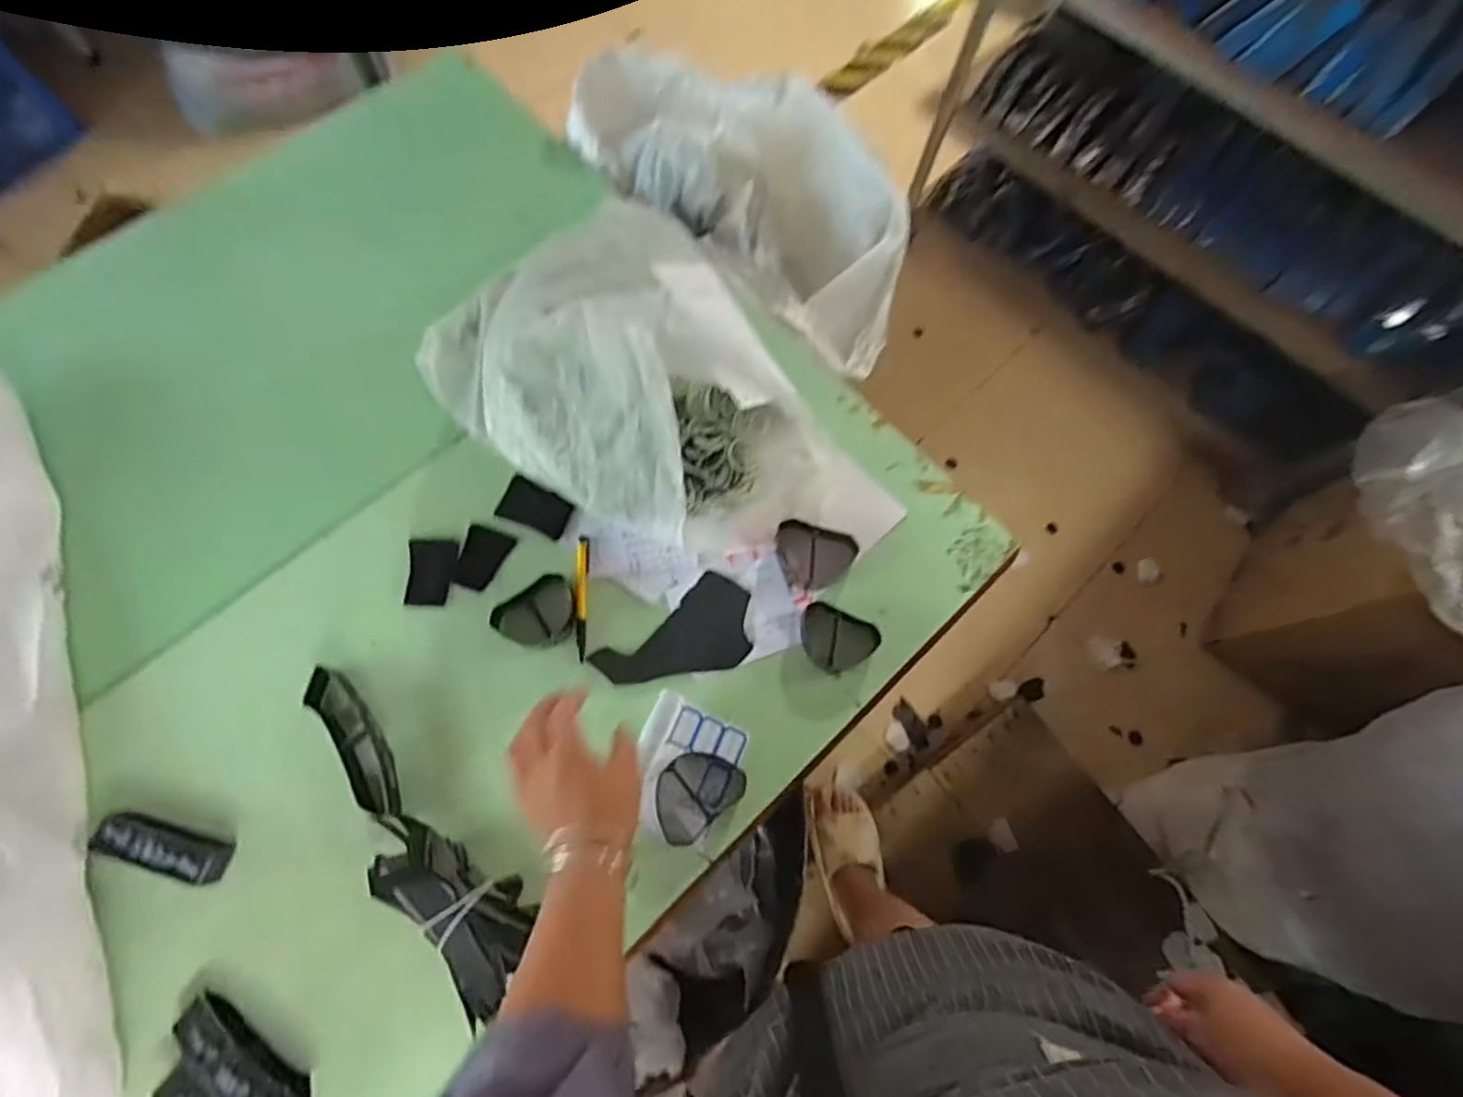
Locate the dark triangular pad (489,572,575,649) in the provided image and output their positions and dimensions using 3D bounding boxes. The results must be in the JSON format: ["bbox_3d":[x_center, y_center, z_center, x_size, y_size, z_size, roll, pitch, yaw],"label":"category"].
[{"bbox_3d":[-0.198,0.070,0.668,0.082,0.021,0.061,-32,76,-11],"label":"dark triangular pad"}]

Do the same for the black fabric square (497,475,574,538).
[{"bbox_3d":[-0.216,-0.045,0.716,0.081,0.008,0.050,24,73,5],"label":"black fabric square"}]

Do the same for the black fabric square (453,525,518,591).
[{"bbox_3d":[-0.269,0.011,0.698,0.051,0.004,0.067,18,69,6],"label":"black fabric square"}]

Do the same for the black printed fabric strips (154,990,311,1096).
[{"bbox_3d":[-0.402,0.445,0.527,0.151,0.031,0.068,35,75,9],"label":"black printed fabric strips"}]

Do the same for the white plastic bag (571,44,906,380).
[{"bbox_3d":[0.038,-0.482,0.884,0.500,0.140,0.228,40,75,10],"label":"white plastic bag"}]

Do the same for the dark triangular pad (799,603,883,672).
[{"bbox_3d":[0.108,0.096,0.677,0.080,0.018,0.059,21,73,5],"label":"dark triangular pad"}]

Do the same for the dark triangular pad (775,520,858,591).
[{"bbox_3d":[0.090,0.011,0.712,0.085,0.022,0.067,11,72,1],"label":"dark triangular pad"}]

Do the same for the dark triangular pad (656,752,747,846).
[{"bbox_3d":[-0.036,0.235,0.629,0.089,0.012,0.067,-40,78,-13],"label":"dark triangular pad"}]

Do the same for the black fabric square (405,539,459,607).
[{"bbox_3d":[-0.321,0.025,0.694,0.049,0.004,0.074,-2,66,-3],"label":"black fabric square"}]

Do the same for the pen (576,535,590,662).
[{"bbox_3d":[-0.157,0.050,0.684,0.012,0.008,0.132,-2,73,-3],"label":"pen"}]

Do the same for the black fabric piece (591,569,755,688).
[{"bbox_3d":[-0.049,0.100,0.678,0.165,0.004,0.093,-36,77,-12],"label":"black fabric piece"}]

